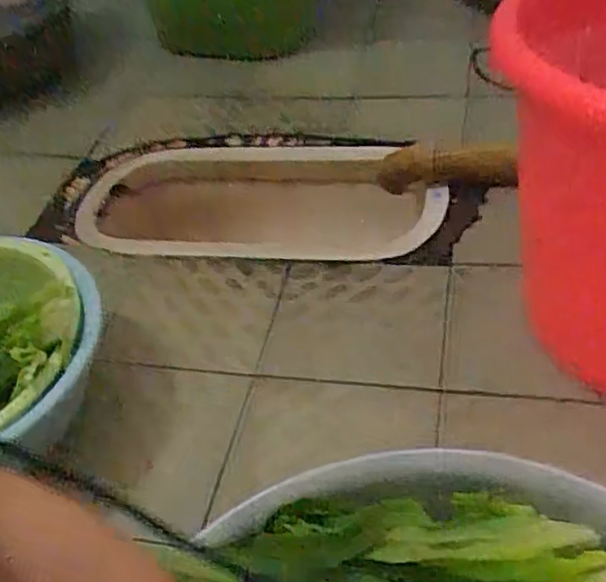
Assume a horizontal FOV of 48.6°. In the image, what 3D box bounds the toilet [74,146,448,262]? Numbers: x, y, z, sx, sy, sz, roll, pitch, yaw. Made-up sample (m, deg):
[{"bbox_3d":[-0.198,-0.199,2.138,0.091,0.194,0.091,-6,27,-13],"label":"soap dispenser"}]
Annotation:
[{"bbox_3d":[-0.068,-0.089,1.044,0.550,0.186,0.284,8,46,14],"label":"toilet"}]

